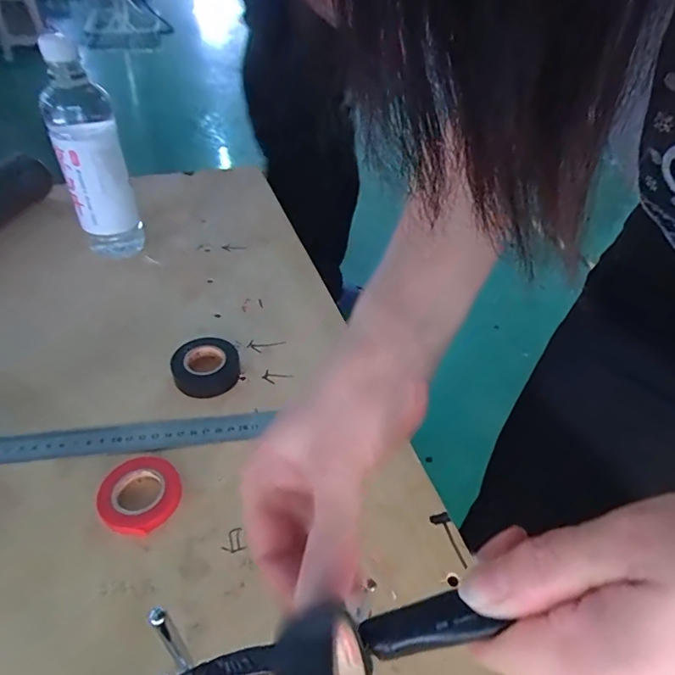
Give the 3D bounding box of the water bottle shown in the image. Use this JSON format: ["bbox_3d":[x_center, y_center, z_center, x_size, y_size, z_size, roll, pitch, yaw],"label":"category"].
[{"bbox_3d":[-0.270,-0.197,0.537,0.064,0.225,0.061,-17,47,-21],"label":"water bottle"}]

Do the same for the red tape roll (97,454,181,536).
[{"bbox_3d":[-0.145,0.114,0.359,0.056,0.009,0.060,2,43,-2],"label":"red tape roll"}]

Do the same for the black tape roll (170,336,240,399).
[{"bbox_3d":[-0.120,0.027,0.447,0.058,0.022,0.056,2,43,-2],"label":"black tape roll"}]

